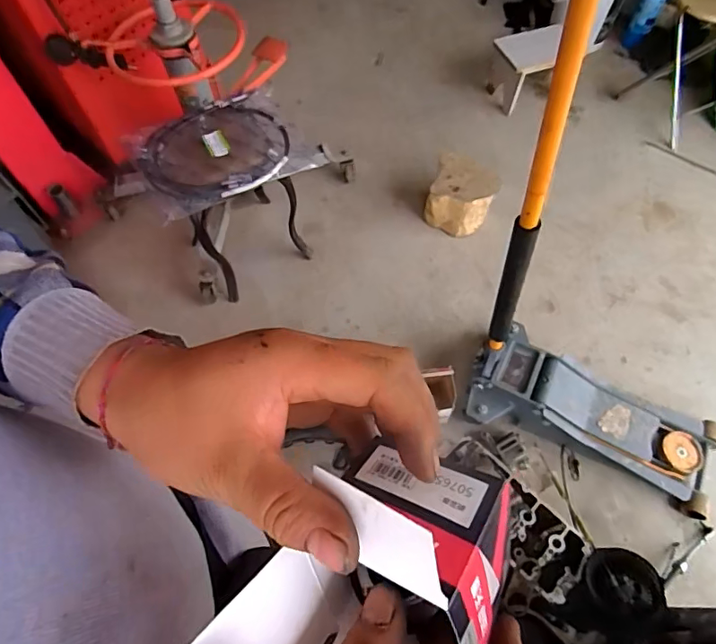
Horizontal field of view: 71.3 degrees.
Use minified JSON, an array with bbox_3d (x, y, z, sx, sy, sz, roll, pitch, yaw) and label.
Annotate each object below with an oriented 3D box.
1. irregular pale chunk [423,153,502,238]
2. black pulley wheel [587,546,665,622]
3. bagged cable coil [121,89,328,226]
[{"bbox_3d":[0.346,-0.418,1.691,0.204,0.168,0.190,27,66,15],"label":"irregular pale chunk"},{"bbox_3d":[0.589,0.576,1.096,0.150,0.046,0.141,-1,62,1],"label":"black pulley wheel"},{"bbox_3d":[-0.350,-0.439,1.288,0.416,0.069,0.294,-25,64,-11],"label":"bagged cable coil"}]

